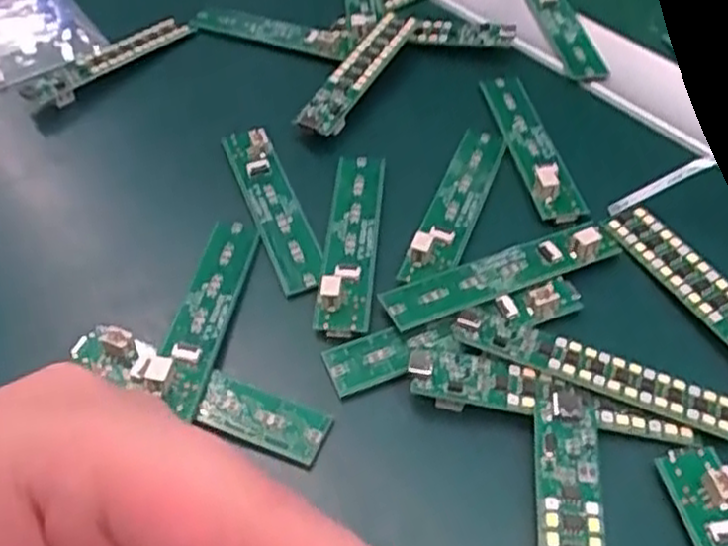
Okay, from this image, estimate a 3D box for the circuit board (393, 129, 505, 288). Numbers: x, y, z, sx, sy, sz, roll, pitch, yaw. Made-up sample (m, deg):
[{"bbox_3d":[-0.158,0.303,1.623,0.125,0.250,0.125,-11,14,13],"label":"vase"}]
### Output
[{"bbox_3d":[0.033,-0.026,0.275,0.017,0.009,0.079,16,51,14],"label":"circuit board"}]

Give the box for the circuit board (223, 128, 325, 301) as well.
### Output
[{"bbox_3d":[-0.032,-0.025,0.275,0.017,0.008,0.075,-17,51,-14],"label":"circuit board"}]

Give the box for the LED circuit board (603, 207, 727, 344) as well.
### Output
[{"bbox_3d":[0.109,0.005,0.246,0.017,0.004,0.080,-28,50,-9],"label":"LED circuit board"}]

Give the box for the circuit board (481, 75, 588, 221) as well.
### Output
[{"bbox_3d":[0.063,-0.052,0.294,0.017,0.007,0.079,-9,50,-6],"label":"circuit board"}]

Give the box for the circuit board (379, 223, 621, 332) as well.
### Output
[{"bbox_3d":[0.045,-0.002,0.251,0.081,0.010,0.017,-17,51,-14],"label":"circuit board"}]

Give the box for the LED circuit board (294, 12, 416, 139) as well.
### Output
[{"bbox_3d":[-0.001,-0.082,0.318,0.016,0.011,0.074,23,54,20],"label":"LED circuit board"}]

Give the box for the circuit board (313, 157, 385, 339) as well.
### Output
[{"bbox_3d":[-0.004,-0.015,0.265,0.018,0.007,0.080,4,49,4],"label":"circuit board"}]

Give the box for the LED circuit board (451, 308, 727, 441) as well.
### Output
[{"bbox_3d":[0.068,0.028,0.228,0.083,0.005,0.018,17,51,15],"label":"LED circuit board"}]

